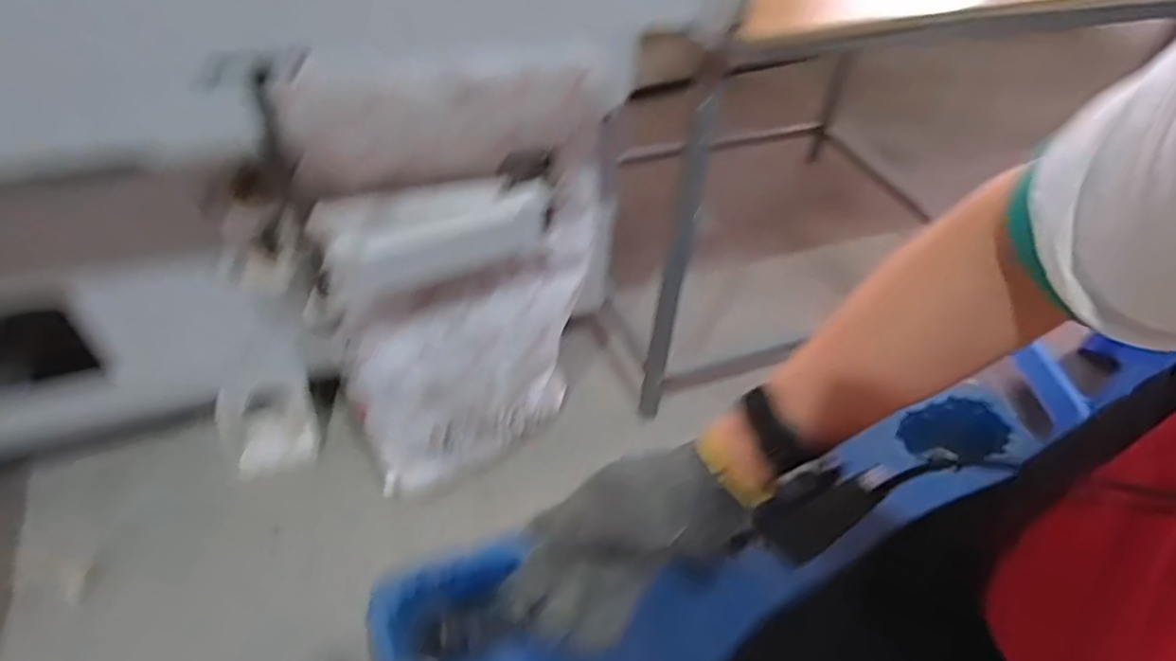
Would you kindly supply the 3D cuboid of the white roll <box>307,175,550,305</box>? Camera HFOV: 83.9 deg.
[{"bbox_3d":[-0.222,-0.149,0.986,0.348,0.095,0.109,-17,50,-21],"label":"white roll"}]

